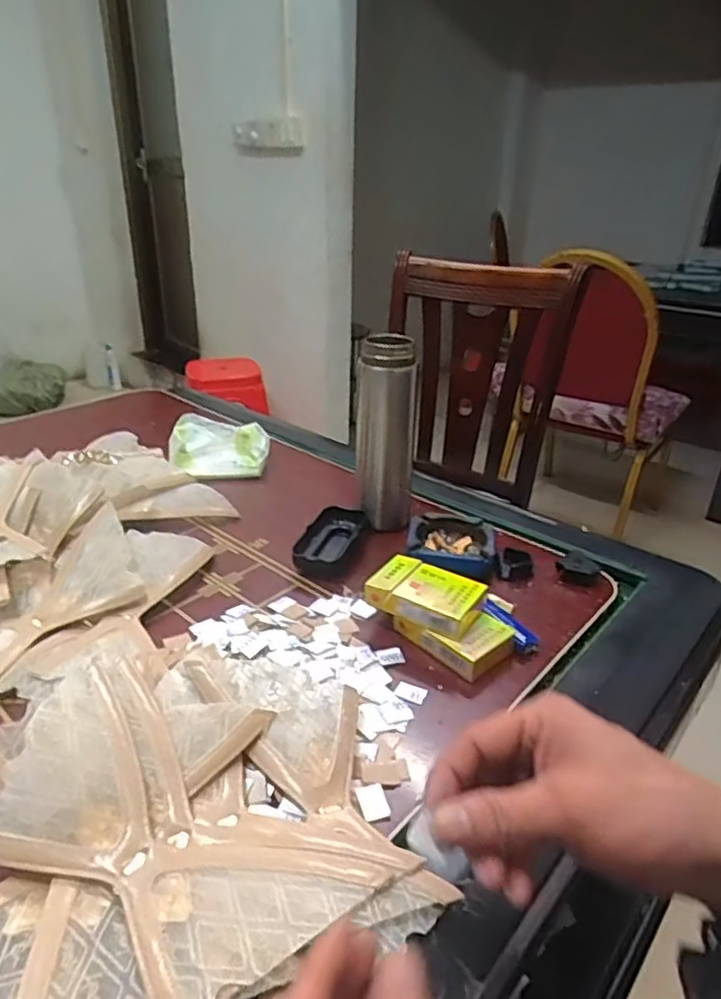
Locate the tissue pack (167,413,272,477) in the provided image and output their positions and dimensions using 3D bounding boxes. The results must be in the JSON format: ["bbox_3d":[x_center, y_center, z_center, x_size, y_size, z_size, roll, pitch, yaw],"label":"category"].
[{"bbox_3d":[-0.184,-0.068,0.825,0.122,0.081,0.025,3,-11,-11],"label":"tissue pack"}]

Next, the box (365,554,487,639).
[{"bbox_3d":[0.056,0.081,0.544,0.092,0.028,0.052,16,31,24],"label":"box"}]

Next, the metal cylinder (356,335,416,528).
[{"bbox_3d":[0.027,-0.070,0.680,0.062,0.198,0.051,5,28,6],"label":"metal cylinder"}]

